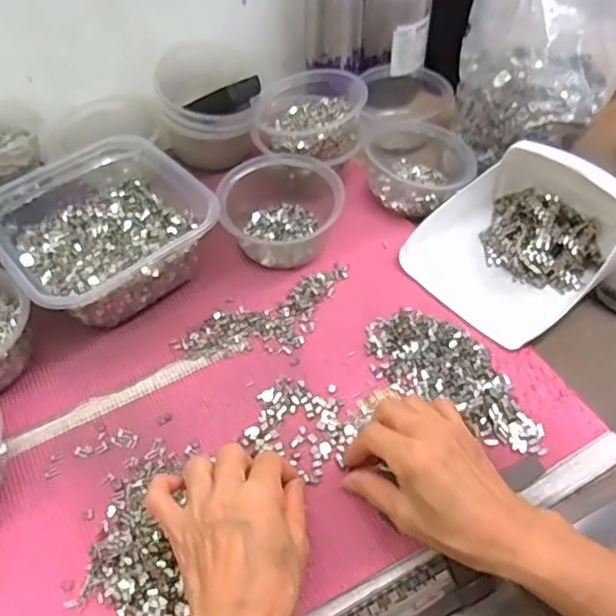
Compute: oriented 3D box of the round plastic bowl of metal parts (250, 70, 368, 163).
[{"bbox_3d":[0.000,-0.194,0.592,0.113,0.051,0.100,23,55,19],"label":"round plastic bowl of metal parts"}]

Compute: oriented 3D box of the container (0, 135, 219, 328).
[{"bbox_3d":[-0.199,-0.076,0.542,0.168,0.072,0.186,-37,60,-24],"label":"container"}]

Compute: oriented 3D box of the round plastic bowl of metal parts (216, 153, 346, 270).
[{"bbox_3d":[-0.024,-0.100,0.561,0.109,0.065,0.104,1,52,2],"label":"round plastic bowl of metal parts"}]

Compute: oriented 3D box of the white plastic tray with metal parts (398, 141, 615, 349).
[{"bbox_3d":[0.198,-0.073,0.527,0.185,0.078,0.155,-35,59,-23],"label":"white plastic tray with metal parts"}]

